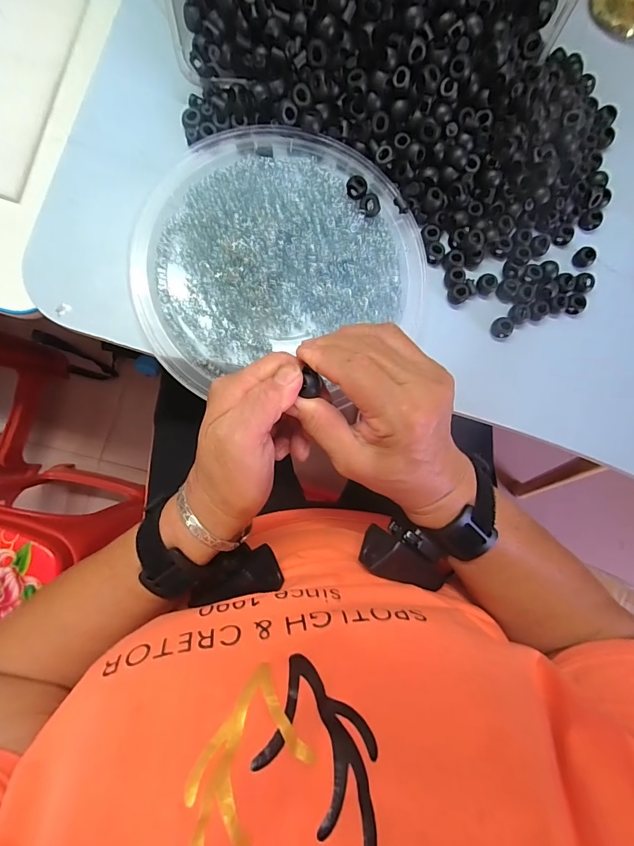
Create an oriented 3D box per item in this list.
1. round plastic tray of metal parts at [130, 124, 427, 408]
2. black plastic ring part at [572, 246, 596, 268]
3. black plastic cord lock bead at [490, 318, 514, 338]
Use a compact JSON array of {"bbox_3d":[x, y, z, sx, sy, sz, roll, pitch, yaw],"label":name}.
[{"bbox_3d":[-0.025,-0.135,0.319,0.226,0.023,0.215,0,86,-4],"label":"round plastic tray of metal parts"},{"bbox_3d":[0.242,-0.149,0.355,0.012,0.016,0.016,-34,89,-6],"label":"black plastic ring part"},{"bbox_3d":[0.163,-0.084,0.345,0.015,0.012,0.018,-29,88,-5],"label":"black plastic cord lock bead"}]

